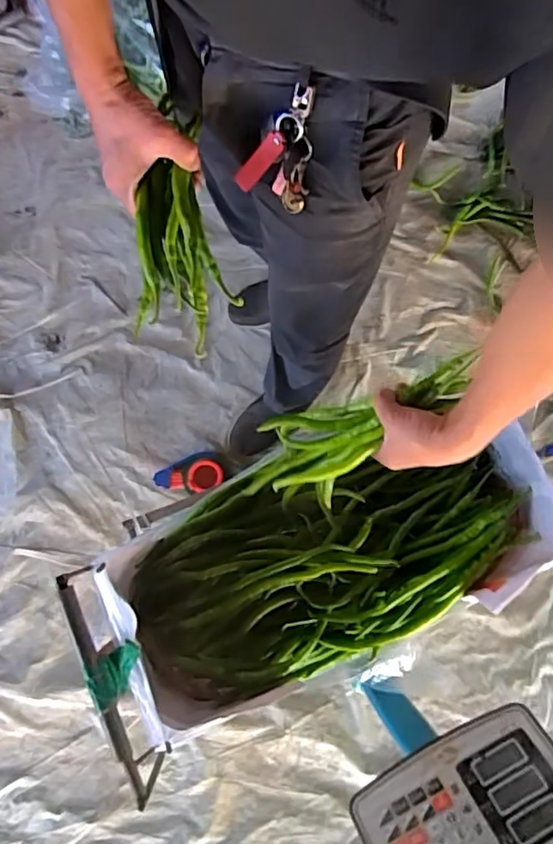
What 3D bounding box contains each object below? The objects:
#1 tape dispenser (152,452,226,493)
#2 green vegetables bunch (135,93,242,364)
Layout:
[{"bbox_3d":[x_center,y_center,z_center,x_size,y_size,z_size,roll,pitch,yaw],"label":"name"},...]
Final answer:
[{"bbox_3d":[-0.185,0.121,1.259,0.153,0.057,0.097,-28,81,-6],"label":"tape dispenser"},{"bbox_3d":[-0.102,-0.190,0.544,0.091,0.057,0.239,-7,88,-2],"label":"green vegetables bunch"}]

